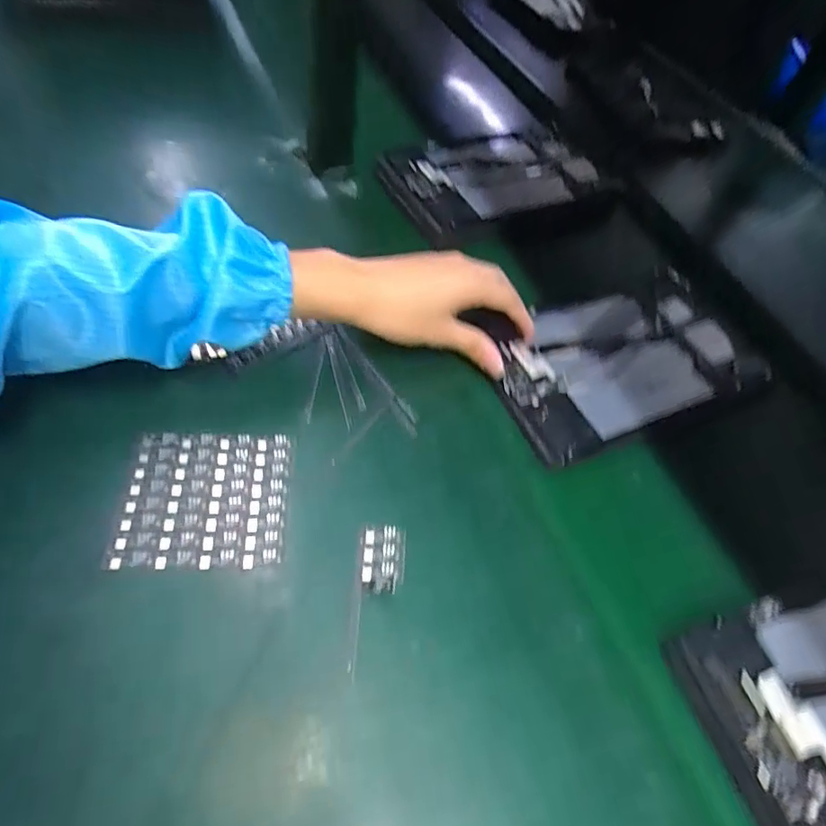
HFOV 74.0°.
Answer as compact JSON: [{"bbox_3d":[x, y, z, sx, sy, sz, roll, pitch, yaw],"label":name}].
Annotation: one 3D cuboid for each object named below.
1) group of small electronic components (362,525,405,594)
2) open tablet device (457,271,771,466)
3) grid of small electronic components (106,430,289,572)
[{"bbox_3d":[-0.018,0.091,0.343,0.026,0.007,0.044,3,55,-3],"label":"group of small electronic components"},{"bbox_3d":[0.177,-0.049,0.463,0.234,0.016,0.136,-18,63,-19],"label":"open tablet device"},{"bbox_3d":[-0.133,0.054,0.357,0.102,0.004,0.097,1,54,-7],"label":"grid of small electronic components"}]

